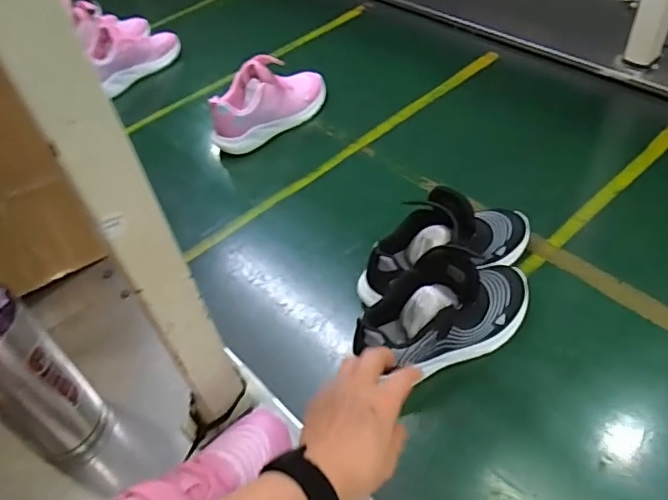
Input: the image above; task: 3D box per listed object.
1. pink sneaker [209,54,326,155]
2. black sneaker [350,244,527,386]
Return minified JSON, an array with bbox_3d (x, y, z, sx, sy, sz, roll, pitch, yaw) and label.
[{"bbox_3d":[-0.110,-0.254,0.940,0.230,0.125,0.070,-36,52,-22],"label":"pink sneaker"},{"bbox_3d":[0.126,0.058,0.615,0.215,0.115,0.085,-22,48,-19],"label":"black sneaker"}]

